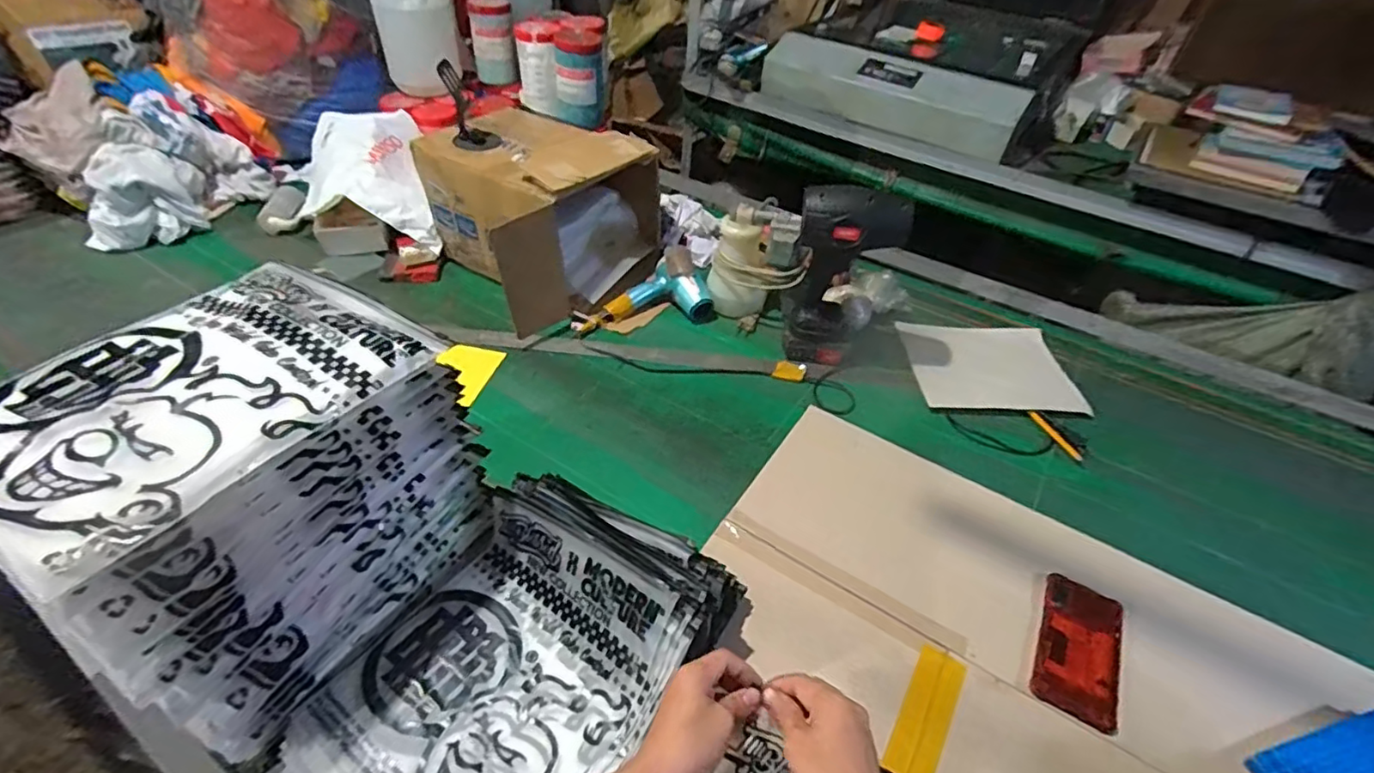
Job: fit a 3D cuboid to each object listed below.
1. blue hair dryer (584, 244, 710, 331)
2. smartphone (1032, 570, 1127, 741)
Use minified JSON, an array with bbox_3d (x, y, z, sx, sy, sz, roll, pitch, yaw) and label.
[{"bbox_3d":[-0.083,-0.165,1.050,0.233,0.073,0.133,-12,46,-17],"label":"blue hair dryer"},{"bbox_3d":[0.436,0.283,0.654,0.081,0.011,0.163,25,47,20],"label":"smartphone"}]

